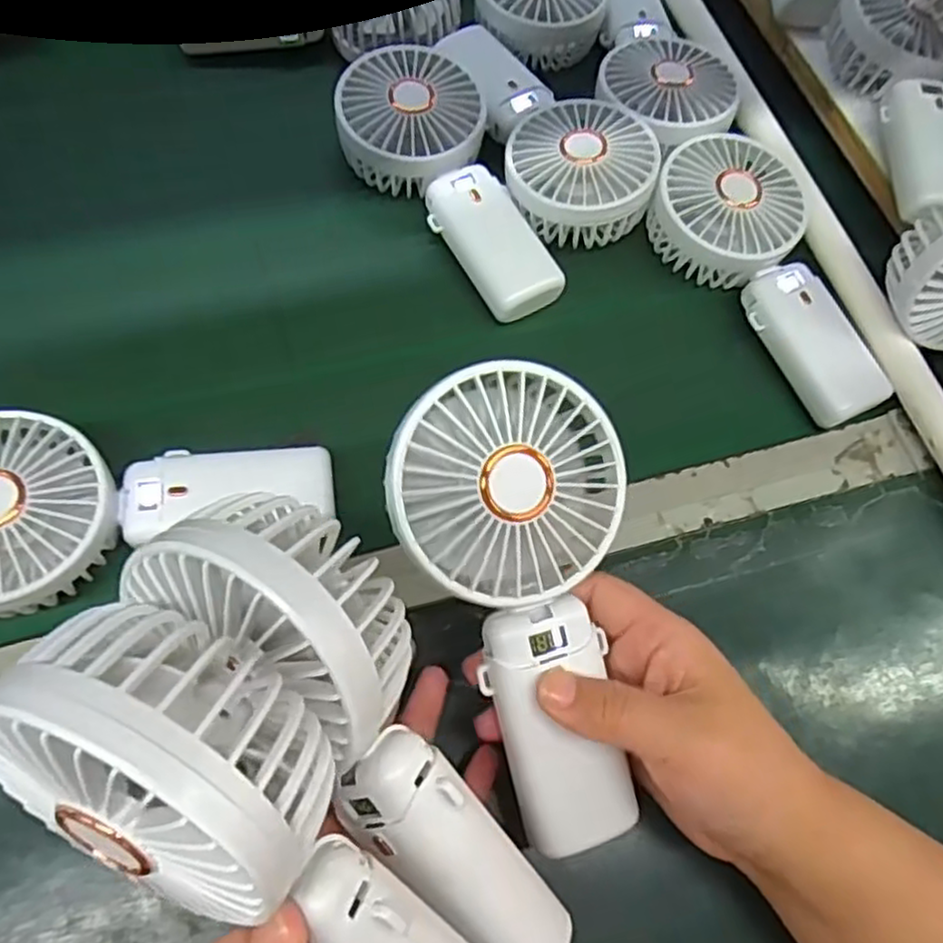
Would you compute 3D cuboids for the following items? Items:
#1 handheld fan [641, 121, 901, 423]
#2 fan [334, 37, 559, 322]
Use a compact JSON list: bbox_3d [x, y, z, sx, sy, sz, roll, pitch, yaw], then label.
[{"bbox_3d":[0.175,-0.112,0.422,0.089,0.038,0.180,-25,80,-14],"label":"handheld fan"},{"bbox_3d":[-0.012,-0.170,0.433,0.084,0.034,0.182,-28,81,-15],"label":"fan"}]

